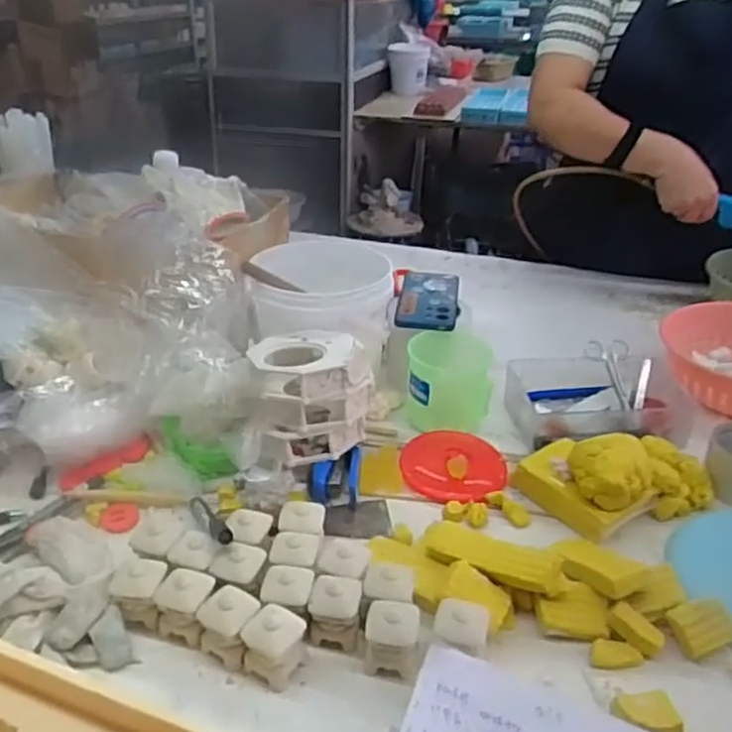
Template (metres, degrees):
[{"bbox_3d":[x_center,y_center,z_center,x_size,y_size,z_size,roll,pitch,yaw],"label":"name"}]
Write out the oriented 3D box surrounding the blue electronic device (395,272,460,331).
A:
[{"bbox_3d":[0.085,-0.093,0.960,0.078,0.012,0.183,5,30,6],"label":"blue electronic device"}]

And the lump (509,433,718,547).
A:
[{"bbox_3d":[0.266,0.102,0.742,0.179,0.081,0.108,-10,32,-19],"label":"lump"}]

